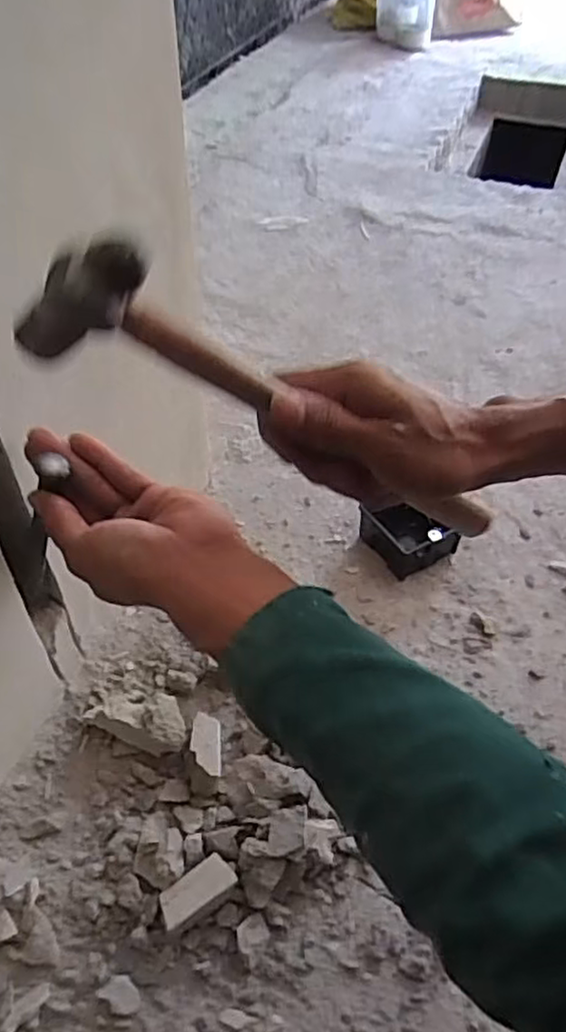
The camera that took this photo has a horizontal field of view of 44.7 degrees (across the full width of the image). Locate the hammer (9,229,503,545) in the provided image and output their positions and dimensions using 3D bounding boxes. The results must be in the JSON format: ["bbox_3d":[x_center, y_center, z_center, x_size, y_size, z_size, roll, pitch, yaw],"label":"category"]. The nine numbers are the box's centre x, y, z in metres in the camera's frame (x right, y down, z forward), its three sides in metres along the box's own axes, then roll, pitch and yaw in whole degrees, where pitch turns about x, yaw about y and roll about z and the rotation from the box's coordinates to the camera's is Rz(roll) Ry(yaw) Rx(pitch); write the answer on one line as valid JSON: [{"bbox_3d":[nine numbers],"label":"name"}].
[{"bbox_3d":[0.013,-0.045,0.370,0.300,0.074,0.027,24,35,-35],"label":"hammer"}]

